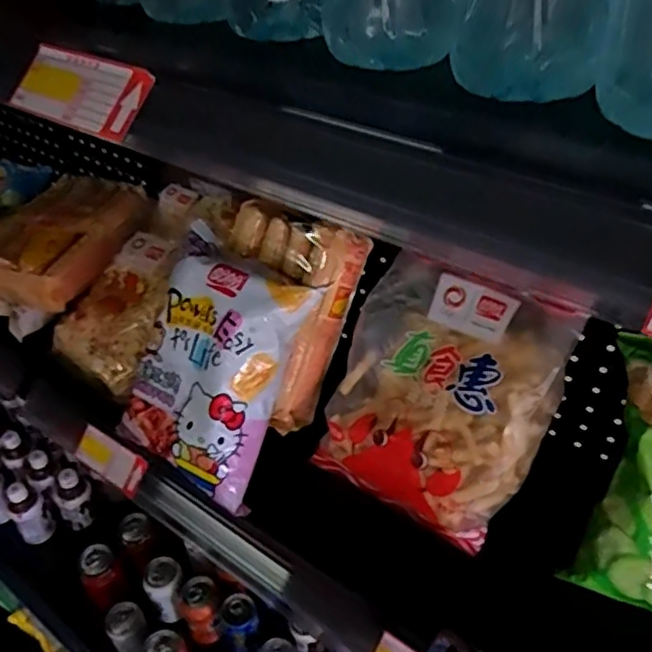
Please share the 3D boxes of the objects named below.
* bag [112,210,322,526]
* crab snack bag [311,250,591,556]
[{"bbox_3d":[-0.105,0.040,0.597,0.155,0.216,0.058,22,6,24],"label":"bag"},{"bbox_3d":[0.097,0.072,0.563,0.185,0.197,0.060,20,-1,33],"label":"crab snack bag"}]

